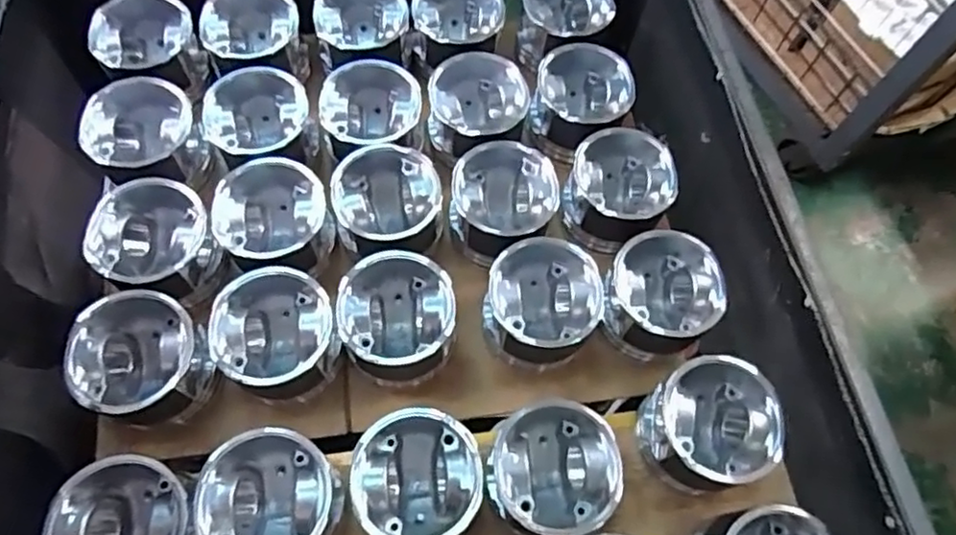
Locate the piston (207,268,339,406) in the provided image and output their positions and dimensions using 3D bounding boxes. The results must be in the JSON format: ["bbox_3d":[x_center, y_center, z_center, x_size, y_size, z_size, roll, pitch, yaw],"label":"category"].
[{"bbox_3d":[-0.192,0.072,0.633,0.108,0.097,0.106,1,66,-2],"label":"piston"}]

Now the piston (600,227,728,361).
[{"bbox_3d":[0.189,0.030,0.674,0.114,0.073,0.116,-40,74,-18],"label":"piston"}]

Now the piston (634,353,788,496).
[{"bbox_3d":[0.221,0.156,0.629,0.109,0.100,0.108,1,66,-2],"label":"piston"}]

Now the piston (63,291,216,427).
[{"bbox_3d":[-0.316,0.089,0.613,0.105,0.080,0.108,1,66,-2],"label":"piston"}]

